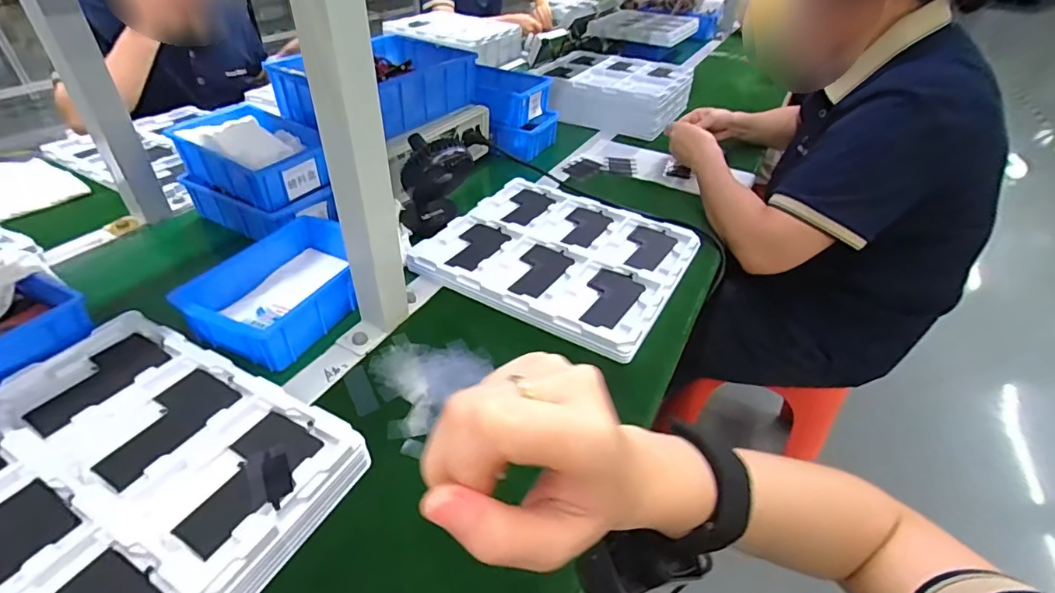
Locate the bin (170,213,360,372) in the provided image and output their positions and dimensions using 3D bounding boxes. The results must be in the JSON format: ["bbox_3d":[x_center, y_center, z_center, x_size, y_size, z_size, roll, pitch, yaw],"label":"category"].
[{"bbox_3d":[-0.271,-0.012,0.562,0.128,0.057,0.193,19,42,19],"label":"bin"}]

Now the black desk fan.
[{"bbox_3d":[-0.136,-0.155,0.692,0.079,0.132,0.098,29,45,28],"label":"black desk fan"}]

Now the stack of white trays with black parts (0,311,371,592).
[{"bbox_3d":[-0.335,0.156,0.377,0.329,0.043,0.271,21,42,20],"label":"stack of white trays with black parts"}]

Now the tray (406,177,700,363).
[{"bbox_3d":[0.042,-0.062,0.672,0.314,0.020,0.284,23,43,22],"label":"tray"}]

